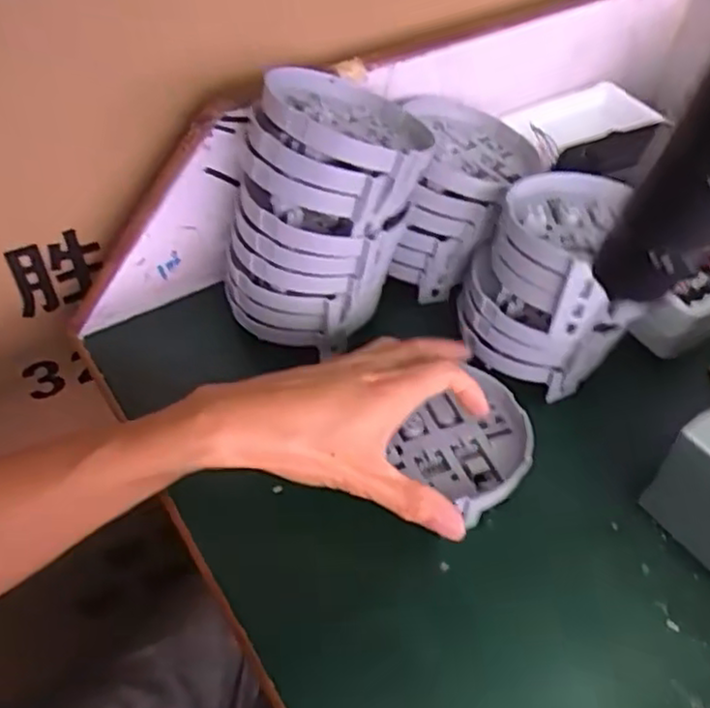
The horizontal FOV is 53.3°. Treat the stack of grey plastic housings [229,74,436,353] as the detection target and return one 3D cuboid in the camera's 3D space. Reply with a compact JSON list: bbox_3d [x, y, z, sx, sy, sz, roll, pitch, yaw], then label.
[{"bbox_3d":[-0.017,-0.099,0.454,0.113,0.142,0.126,11,50,7],"label":"stack of grey plastic housings"}]

